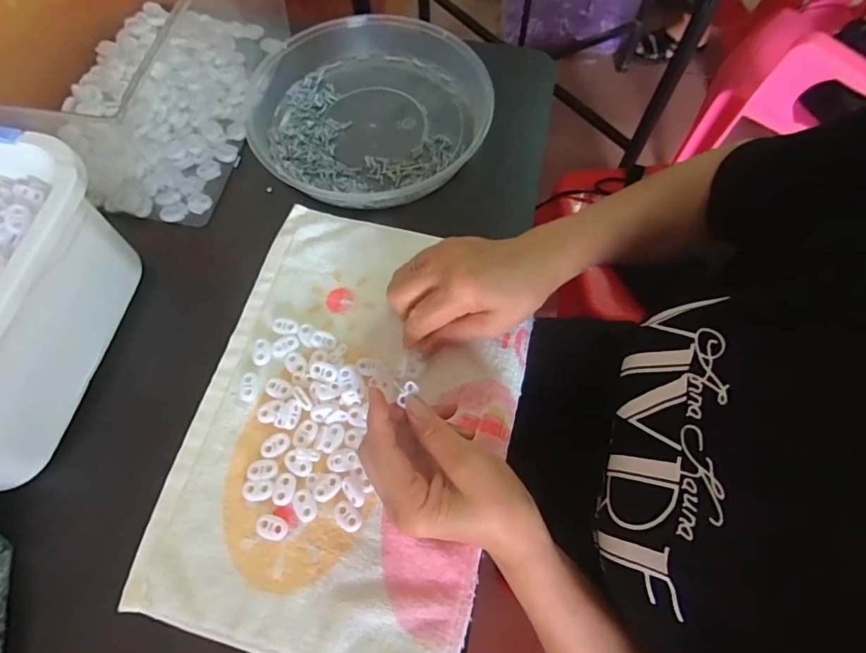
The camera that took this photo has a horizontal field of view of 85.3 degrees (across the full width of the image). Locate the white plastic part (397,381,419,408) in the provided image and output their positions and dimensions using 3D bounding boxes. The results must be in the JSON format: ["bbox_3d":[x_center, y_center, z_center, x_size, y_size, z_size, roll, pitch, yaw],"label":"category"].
[{"bbox_3d":[-0.018,0.046,0.316,0.009,0.004,0.019,32,70,14],"label":"white plastic part"}]

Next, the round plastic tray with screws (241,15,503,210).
[{"bbox_3d":[-0.062,-0.219,0.465,0.229,0.035,0.207,-13,66,-5],"label":"round plastic tray with screws"}]

